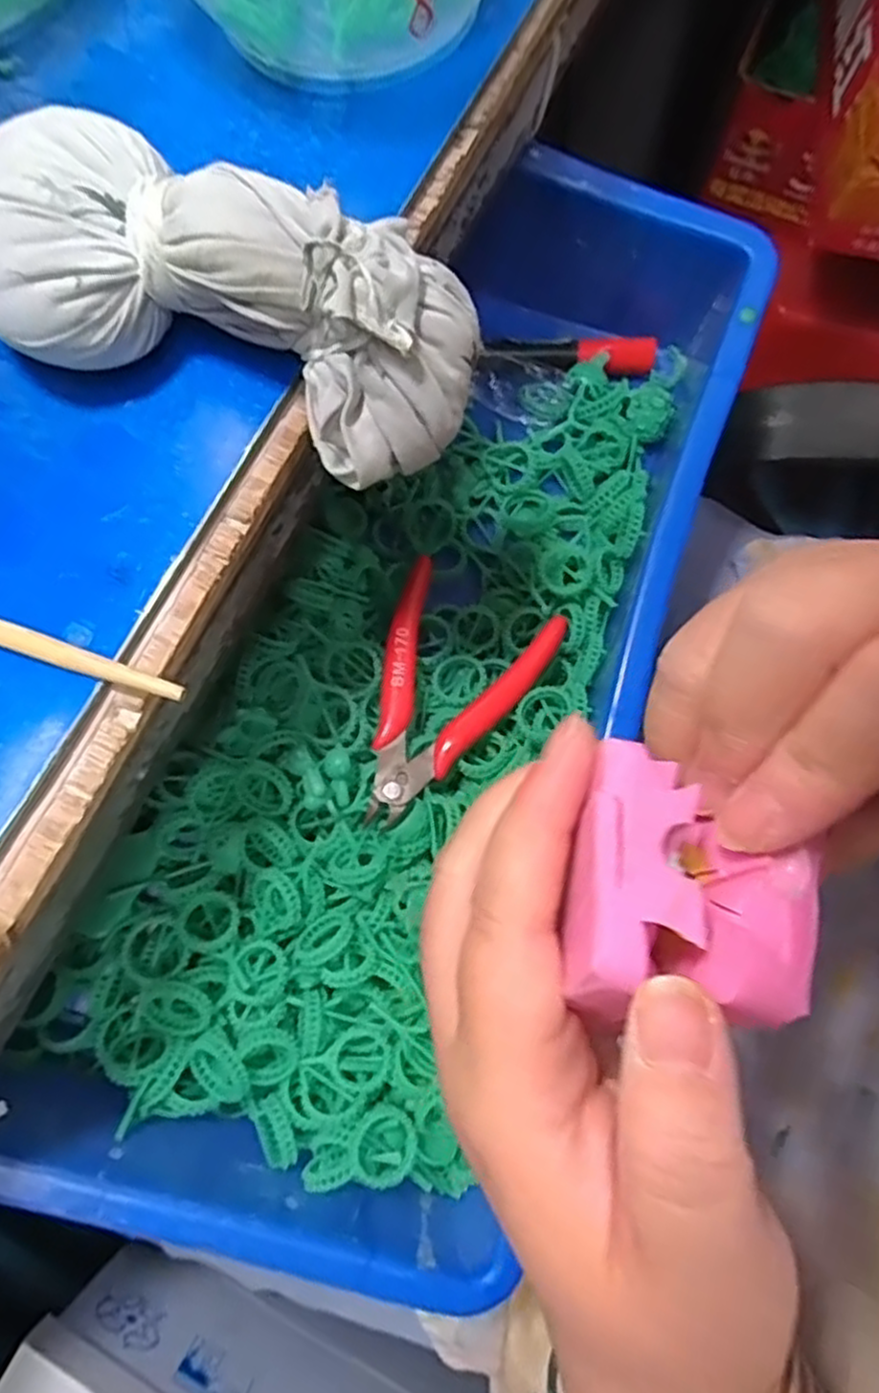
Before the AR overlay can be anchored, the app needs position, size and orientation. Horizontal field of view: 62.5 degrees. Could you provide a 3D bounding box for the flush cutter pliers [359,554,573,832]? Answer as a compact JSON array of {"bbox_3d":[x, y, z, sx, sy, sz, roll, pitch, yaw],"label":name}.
[{"bbox_3d":[0.002,0.005,0.315,0.070,0.018,0.112,21,77,6],"label":"flush cutter pliers"}]

